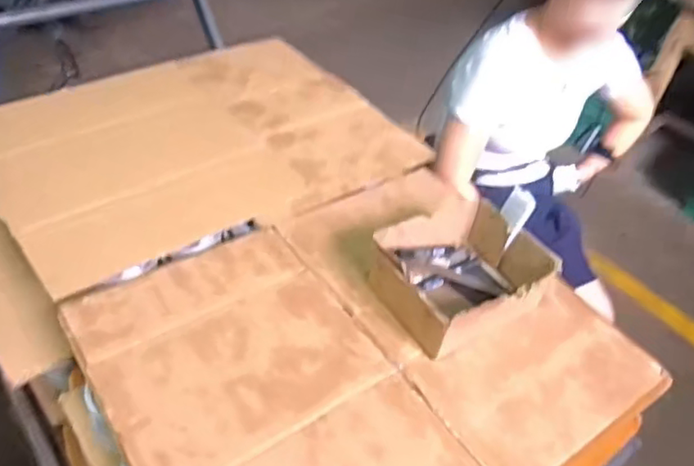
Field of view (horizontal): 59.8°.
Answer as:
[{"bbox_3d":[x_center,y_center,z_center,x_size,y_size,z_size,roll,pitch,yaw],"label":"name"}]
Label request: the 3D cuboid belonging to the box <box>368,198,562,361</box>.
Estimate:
[{"bbox_3d":[0.160,0.054,0.835,0.237,0.092,0.164,-20,50,-26],"label":"box"}]

